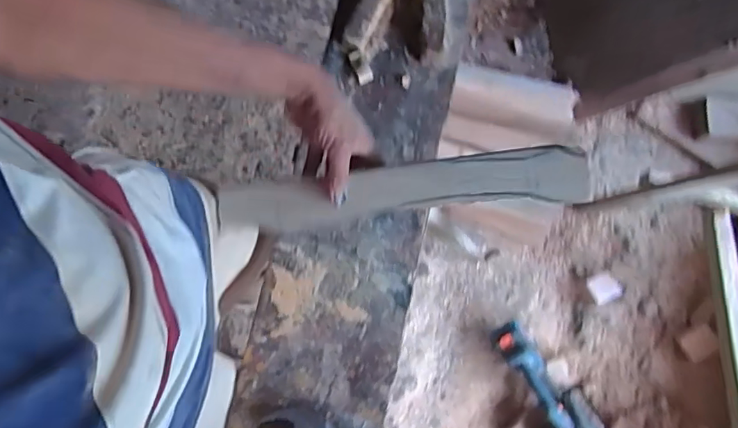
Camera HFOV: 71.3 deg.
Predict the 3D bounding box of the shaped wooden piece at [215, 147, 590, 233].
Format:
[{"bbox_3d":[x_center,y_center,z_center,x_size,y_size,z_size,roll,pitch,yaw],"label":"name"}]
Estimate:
[{"bbox_3d":[0.026,-0.023,0.595,0.422,0.018,0.061,-6,79,11],"label":"shaped wooden piece"}]

